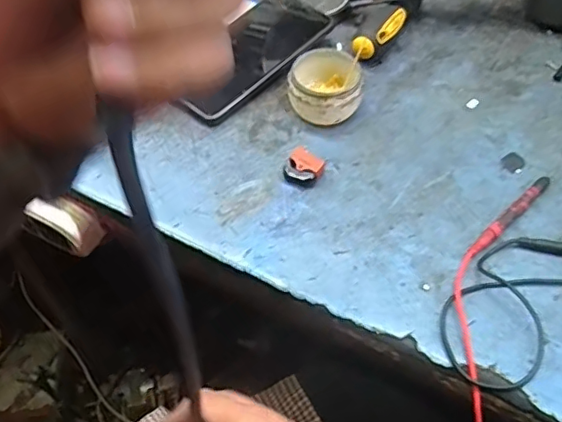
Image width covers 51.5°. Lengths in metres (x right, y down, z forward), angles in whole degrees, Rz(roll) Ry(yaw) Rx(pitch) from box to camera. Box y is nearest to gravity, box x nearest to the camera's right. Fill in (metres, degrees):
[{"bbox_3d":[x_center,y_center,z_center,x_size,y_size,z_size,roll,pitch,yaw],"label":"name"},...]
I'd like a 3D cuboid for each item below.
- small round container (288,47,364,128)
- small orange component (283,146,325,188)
[{"bbox_3d":[0.037,-0.105,0.499,0.061,0.037,0.074,-1,52,1],"label":"small round container"},{"bbox_3d":[0.018,-0.033,0.457,0.026,0.017,0.025,30,59,22],"label":"small orange component"}]

